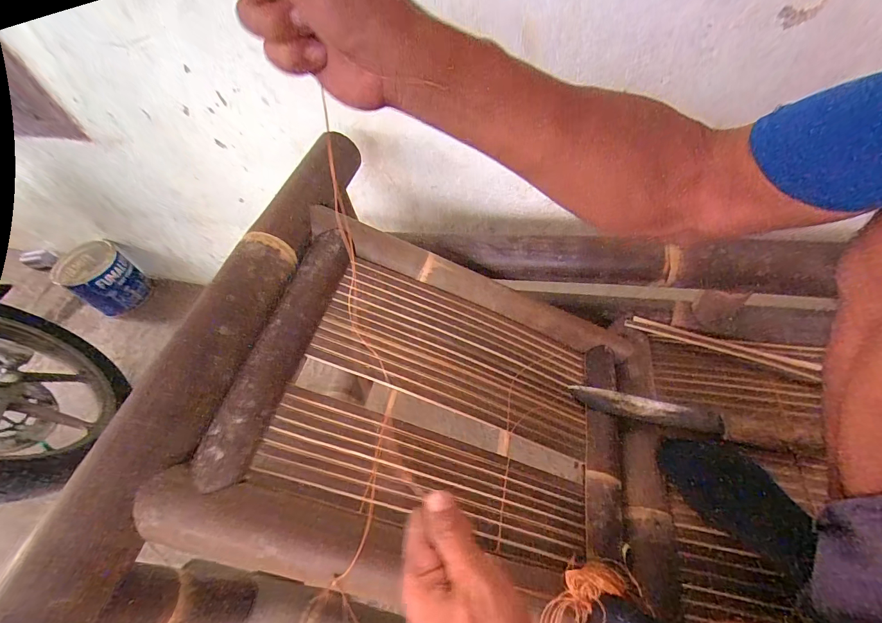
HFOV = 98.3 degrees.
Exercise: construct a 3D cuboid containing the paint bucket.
[{"bbox_3d":[-1.003,-0.093,1.146,0.149,0.182,0.165,25,61,24],"label":"paint bucket"}]

